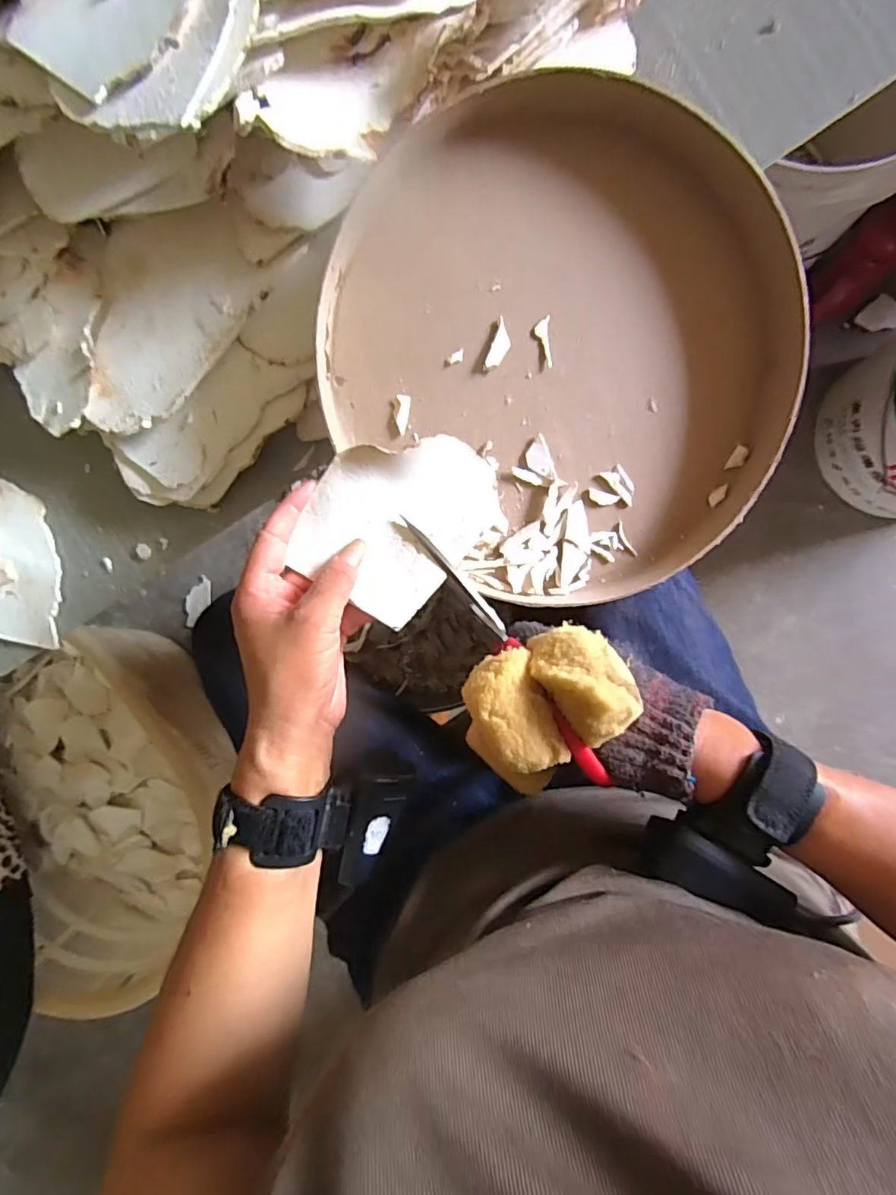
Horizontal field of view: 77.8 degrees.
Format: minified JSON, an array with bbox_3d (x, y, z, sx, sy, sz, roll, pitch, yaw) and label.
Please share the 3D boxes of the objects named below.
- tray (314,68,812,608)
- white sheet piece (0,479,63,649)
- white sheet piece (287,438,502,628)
[{"bbox_3d":[0.074,-0.146,0.365,0.294,0.034,0.300,-1,106,-3],"label":"tray"},{"bbox_3d":[-0.366,-0.028,0.446,0.103,0.020,0.128,2,93,8],"label":"white sheet piece"},{"bbox_3d":[-0.029,-0.047,0.329,0.098,0.026,0.108,32,97,6],"label":"white sheet piece"}]

